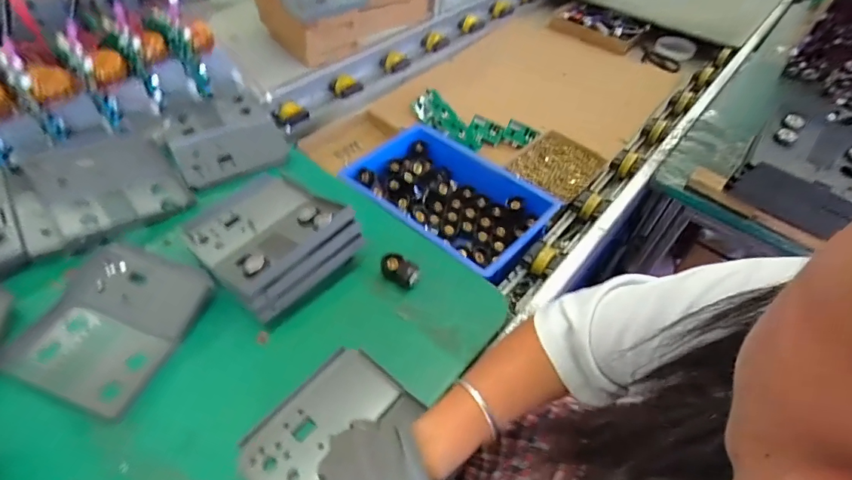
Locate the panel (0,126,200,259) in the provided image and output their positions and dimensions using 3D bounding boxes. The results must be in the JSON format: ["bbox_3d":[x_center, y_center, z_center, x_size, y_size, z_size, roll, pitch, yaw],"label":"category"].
[{"bbox_3d":[-0.460,-0.087,0.615,0.187,0.021,0.206,-30,57,-28],"label":"panel"}]

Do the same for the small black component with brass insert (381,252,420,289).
[{"bbox_3d":[-0.033,0.036,0.551,0.049,0.022,0.030,25,51,17],"label":"small black component with brass insert"}]

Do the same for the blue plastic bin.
[{"bbox_3d":[0.033,-0.059,0.715,0.303,0.073,0.206,34,54,23],"label":"blue plastic bin"}]

